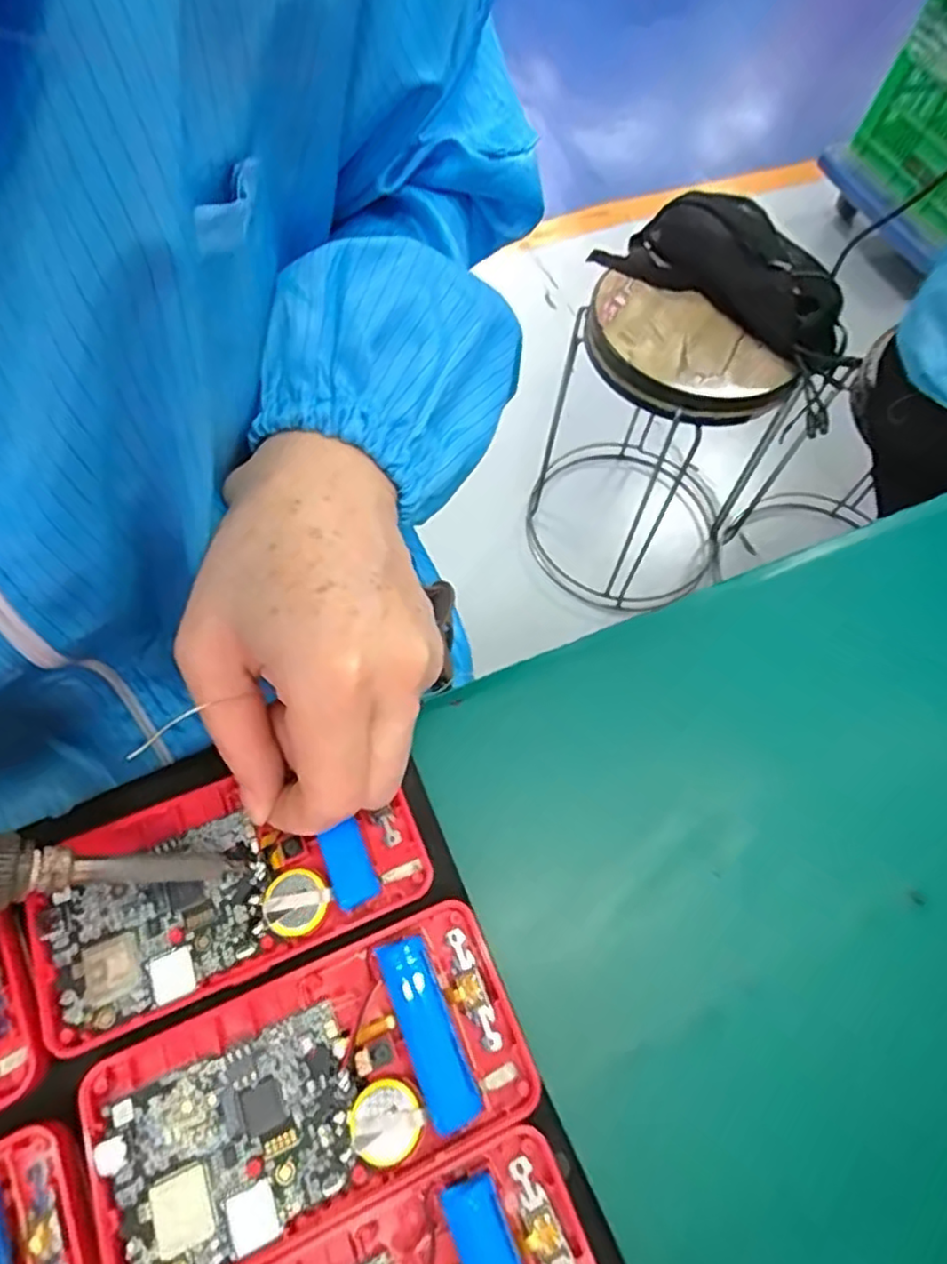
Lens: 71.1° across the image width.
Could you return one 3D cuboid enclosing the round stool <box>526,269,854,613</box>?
[{"bbox_3d":[0.294,-0.290,1.041,0.351,0.475,0.355,2,64,-3],"label":"round stool"}]

